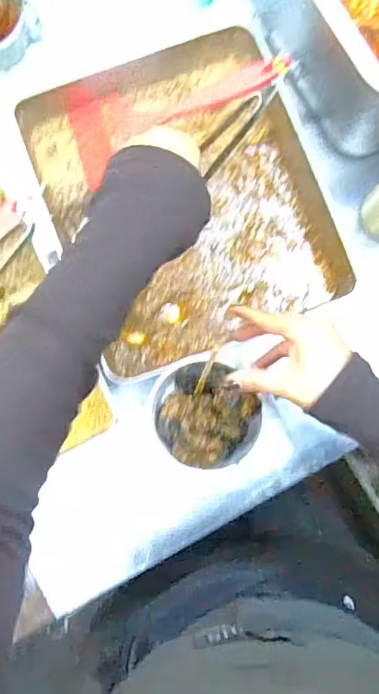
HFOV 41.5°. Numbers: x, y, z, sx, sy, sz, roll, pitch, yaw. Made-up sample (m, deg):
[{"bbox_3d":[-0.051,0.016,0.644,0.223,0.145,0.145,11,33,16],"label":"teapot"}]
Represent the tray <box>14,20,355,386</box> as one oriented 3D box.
[{"bbox_3d":[-0.006,-0.168,0.567,0.295,0.064,0.345,-20,85,-4],"label":"tray"}]

